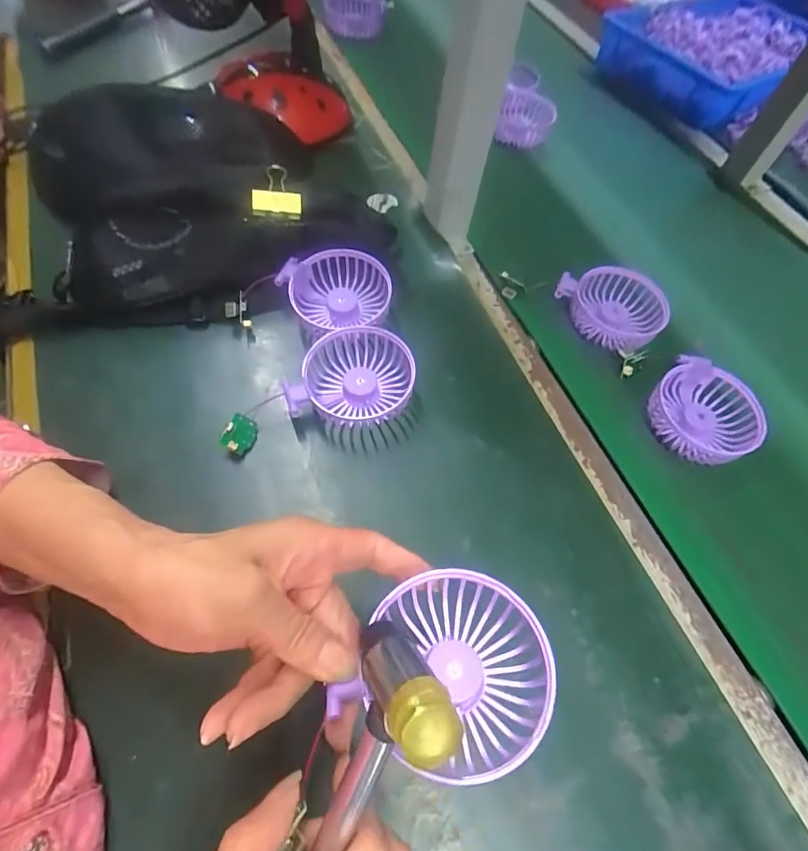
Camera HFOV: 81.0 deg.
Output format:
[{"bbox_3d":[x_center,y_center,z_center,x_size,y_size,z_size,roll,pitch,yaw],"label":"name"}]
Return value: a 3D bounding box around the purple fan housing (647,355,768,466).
[{"bbox_3d":[0.264,-0.008,0.421,0.087,0.035,0.089,2,61,-3],"label":"purple fan housing"}]

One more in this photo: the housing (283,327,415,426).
[{"bbox_3d":[-0.042,-0.039,0.393,0.098,0.037,0.084,7,61,0],"label":"housing"}]

